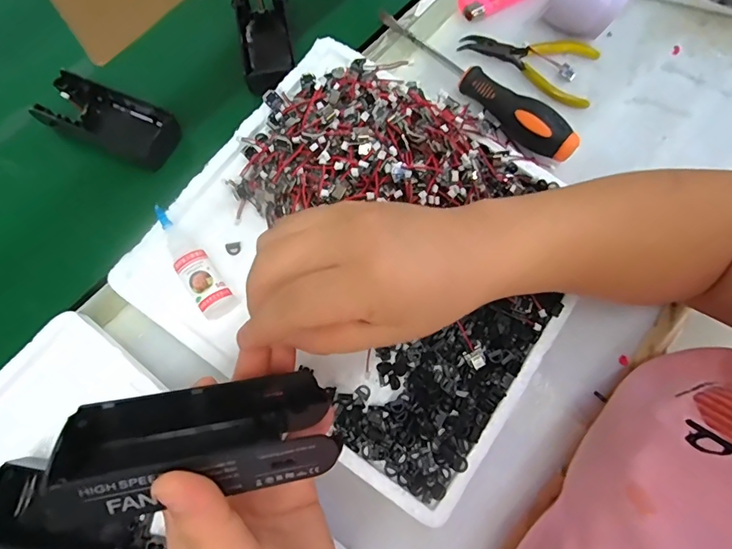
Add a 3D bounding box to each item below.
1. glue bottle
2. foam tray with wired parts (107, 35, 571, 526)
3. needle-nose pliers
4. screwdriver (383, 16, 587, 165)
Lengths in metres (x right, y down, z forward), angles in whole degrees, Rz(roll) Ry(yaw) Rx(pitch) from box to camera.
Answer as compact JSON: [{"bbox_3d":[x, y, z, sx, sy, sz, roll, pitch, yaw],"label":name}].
[{"bbox_3d":[-0.120,-0.009,0.306,0.023,0.020,0.090,-36,79,-11],"label":"glue bottle"},{"bbox_3d":[0.006,-0.022,0.306,0.273,0.050,0.255,35,76,7],"label":"foam tray with wired parts"},{"bbox_3d":[0.137,-0.181,0.380,0.115,0.007,0.059,15,75,2],"label":"needle-nose pliers"},{"bbox_3d":[0.088,-0.161,0.366,0.025,0.027,0.195,-43,81,-12],"label":"screwdriver"}]

